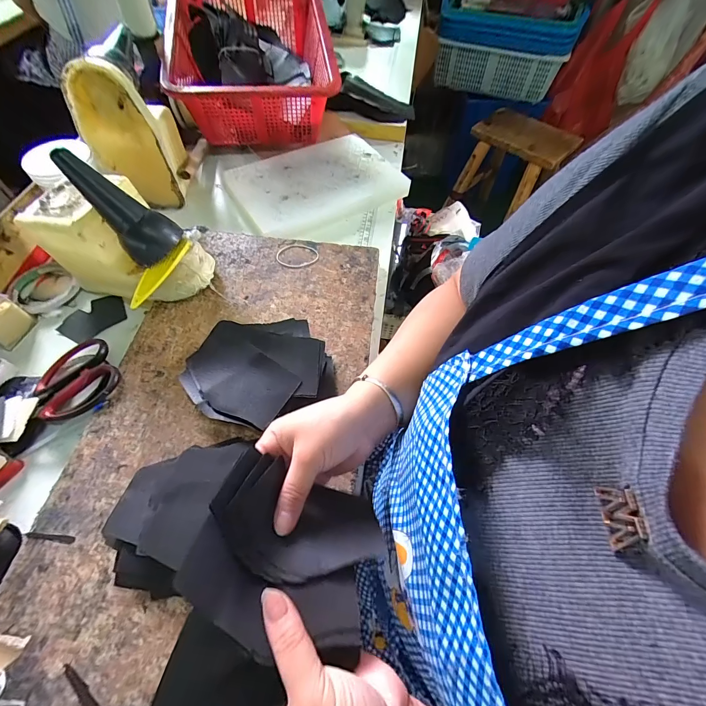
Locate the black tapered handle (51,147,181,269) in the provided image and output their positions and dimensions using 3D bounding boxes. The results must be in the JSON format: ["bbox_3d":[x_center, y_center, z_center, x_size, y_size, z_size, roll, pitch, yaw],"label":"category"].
[{"bbox_3d":[-0.274,-0.172,0.399,0.036,0.135,0.062,-4,49,40],"label":"black tapered handle"}]

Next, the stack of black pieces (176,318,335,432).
[{"bbox_3d":[-0.108,0.018,0.399,0.159,0.038,0.134,-28,64,-18],"label":"stack of black pieces"}]

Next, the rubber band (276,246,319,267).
[{"bbox_3d":[-0.086,-0.151,0.526,0.064,0.004,0.045,-9,59,-8],"label":"rubber band"}]

